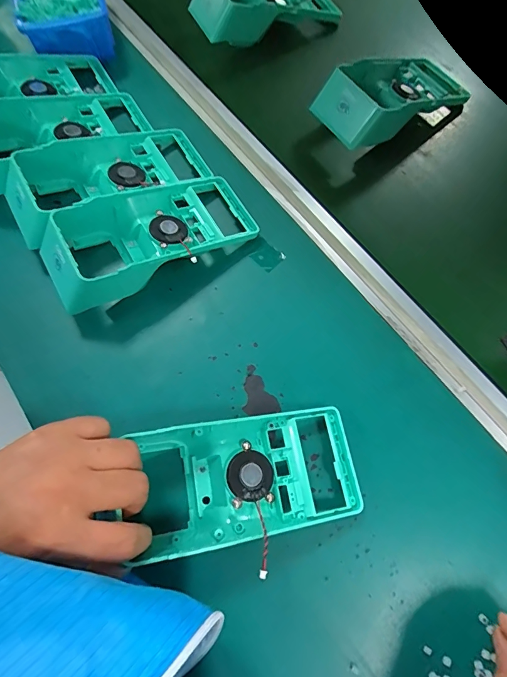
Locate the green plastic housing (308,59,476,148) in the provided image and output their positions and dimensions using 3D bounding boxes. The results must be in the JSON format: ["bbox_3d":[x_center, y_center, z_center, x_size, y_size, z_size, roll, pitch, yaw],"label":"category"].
[{"bbox_3d":[0.161,-0.275,0.428,0.189,0.053,0.089,-32,72,-13],"label":"green plastic housing"}]

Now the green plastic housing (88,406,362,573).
[{"bbox_3d":[-0.002,0.099,0.278,0.158,0.049,0.085,-8,69,-3],"label":"green plastic housing"}]

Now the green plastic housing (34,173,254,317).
[{"bbox_3d":[-0.091,-0.095,0.351,0.188,0.055,0.084,-29,72,-12],"label":"green plastic housing"}]

